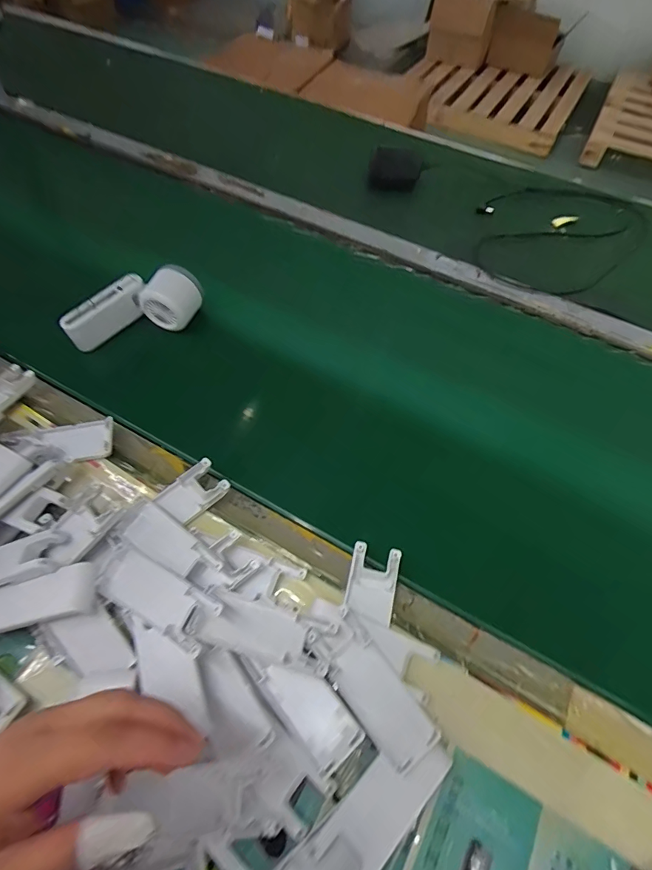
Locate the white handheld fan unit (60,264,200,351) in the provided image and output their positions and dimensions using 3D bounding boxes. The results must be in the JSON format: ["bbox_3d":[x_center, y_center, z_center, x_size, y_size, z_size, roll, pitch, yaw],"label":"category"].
[{"bbox_3d":[-0.227,-0.155,0.526,0.158,0.066,0.060,-18,54,0],"label":"white handheld fan unit"}]

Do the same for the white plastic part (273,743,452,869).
[{"bbox_3d":[0.021,0.253,0.276,0.139,0.018,0.041,-35,67,-21],"label":"white plastic part"}]

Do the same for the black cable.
[{"bbox_3d":[0.342,-0.305,0.660,0.302,0.019,0.207,-37,68,-19],"label":"black cable"}]

